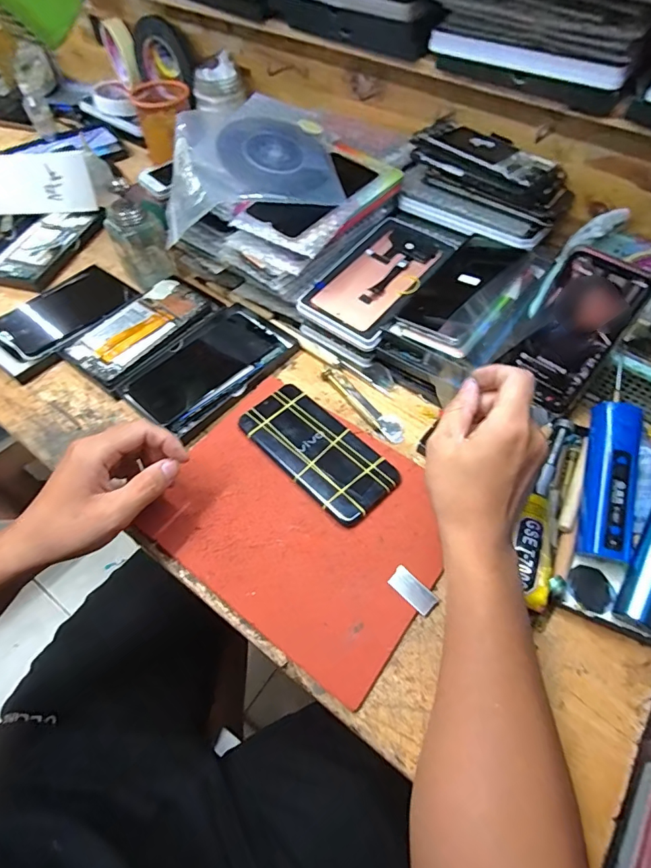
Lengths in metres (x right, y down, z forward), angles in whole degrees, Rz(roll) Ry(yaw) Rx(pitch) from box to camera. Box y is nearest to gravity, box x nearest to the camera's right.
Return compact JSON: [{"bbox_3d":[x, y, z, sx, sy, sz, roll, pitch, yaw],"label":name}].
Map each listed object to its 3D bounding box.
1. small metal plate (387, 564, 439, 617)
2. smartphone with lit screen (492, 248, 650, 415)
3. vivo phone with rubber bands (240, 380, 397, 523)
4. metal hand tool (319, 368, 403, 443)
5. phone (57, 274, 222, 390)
[{"bbox_3d":[0.071,0.127,0.372,0.039,0.004,0.020,39,67,21],"label":"small metal plate"},{"bbox_3d":[0.228,-0.094,0.431,0.083,0.142,0.010,35,45,19],"label":"smartphone with lit screen"},{"bbox_3d":[-0.008,0.014,0.446,0.076,0.010,0.159,-40,67,-21],"label":"vivo phone with rubber bands"},{"bbox_3d":[0.043,-0.032,0.490,0.028,0.011,0.114,-34,65,-18],"label":"metal hand tool"},{"bbox_3d":[-0.210,-0.123,0.532,0.087,0.015,0.169,35,65,19],"label":"phone"}]

